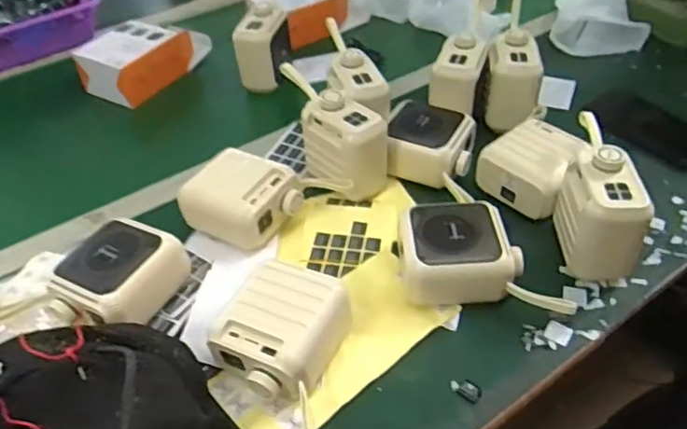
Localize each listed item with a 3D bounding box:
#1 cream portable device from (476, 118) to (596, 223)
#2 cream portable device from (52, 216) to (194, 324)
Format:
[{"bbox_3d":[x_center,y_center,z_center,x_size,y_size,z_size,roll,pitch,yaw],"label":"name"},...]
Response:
[{"bbox_3d":[0.194,-0.048,0.601,0.095,0.055,0.093,-35,51,-29],"label":"cream portable device"},{"bbox_3d":[-0.196,0.057,0.512,0.081,0.062,0.090,18,47,22],"label":"cream portable device"}]

